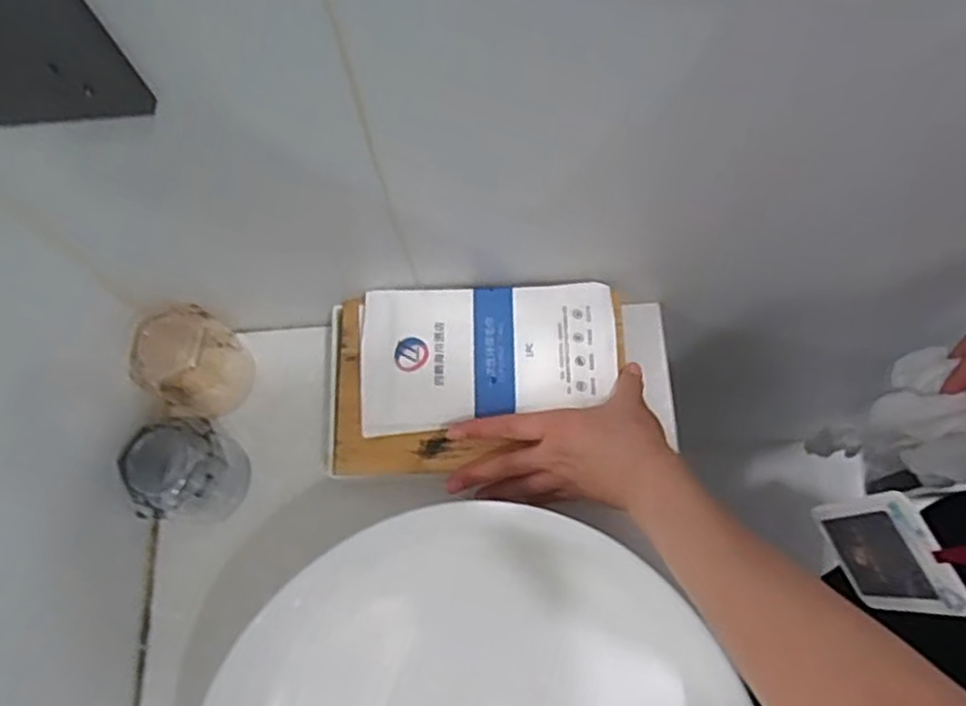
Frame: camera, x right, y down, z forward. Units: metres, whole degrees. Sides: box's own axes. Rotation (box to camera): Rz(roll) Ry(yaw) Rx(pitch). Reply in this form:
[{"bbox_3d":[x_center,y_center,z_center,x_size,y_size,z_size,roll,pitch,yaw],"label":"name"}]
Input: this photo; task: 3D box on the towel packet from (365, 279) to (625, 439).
[{"bbox_3d":[0.005,0.001,0.575,0.201,0.010,0.114,-3,71,2],"label":"towel packet"}]

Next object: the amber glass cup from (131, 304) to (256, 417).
[{"bbox_3d":[-0.243,0.010,0.607,0.073,0.090,0.069,-1,71,2],"label":"amber glass cup"}]

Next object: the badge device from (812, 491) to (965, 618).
[{"bbox_3d":[0.231,0.116,0.412,0.013,0.100,0.069,-26,72,-6],"label":"badge device"}]

